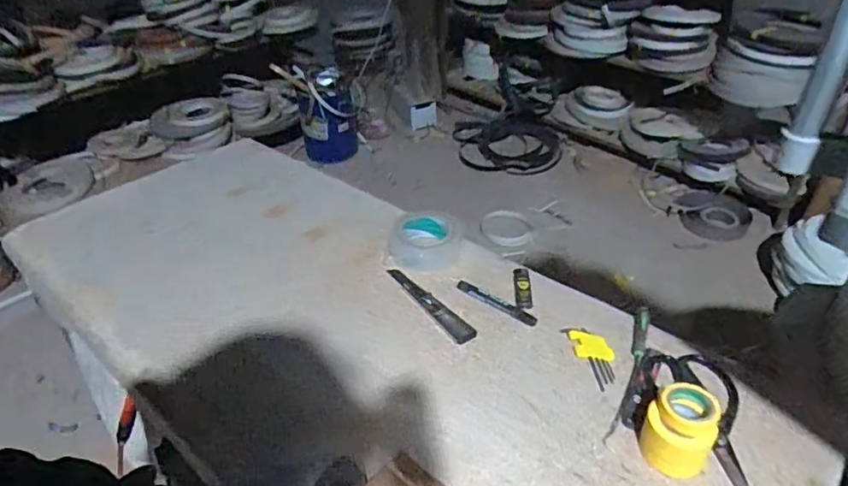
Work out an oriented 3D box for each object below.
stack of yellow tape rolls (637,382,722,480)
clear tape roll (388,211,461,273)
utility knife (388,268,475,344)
[{"bbox_3d":[0.269,0.197,0.600,0.065,0.069,0.079,17,43,24],"label":"stack of yellow tape rolls"},{"bbox_3d":[0.000,-0.001,0.910,0.115,0.042,0.119,-2,38,2],"label":"clear tape roll"},{"bbox_3d":[0.003,0.085,0.821,0.028,0.008,0.189,-31,46,-30],"label":"utility knife"}]

